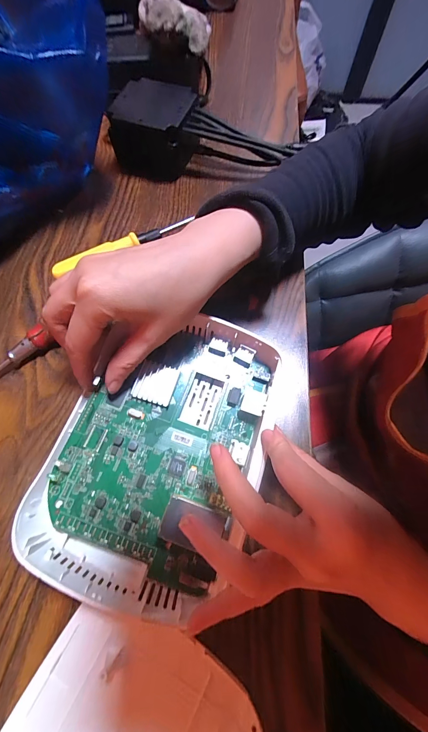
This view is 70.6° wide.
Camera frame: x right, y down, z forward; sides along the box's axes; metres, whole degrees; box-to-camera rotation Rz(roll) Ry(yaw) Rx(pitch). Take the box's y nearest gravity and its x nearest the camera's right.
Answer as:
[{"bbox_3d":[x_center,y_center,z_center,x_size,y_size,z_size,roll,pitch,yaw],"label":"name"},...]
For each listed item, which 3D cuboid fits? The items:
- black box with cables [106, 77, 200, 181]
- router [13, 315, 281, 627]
[{"bbox_3d":[-0.061,-0.257,0.332,0.088,0.059,0.071,10,67,4],"label":"black box with cables"},{"bbox_3d":[-0.037,0.051,0.207,0.142,0.033,0.181,10,67,4],"label":"router"}]

